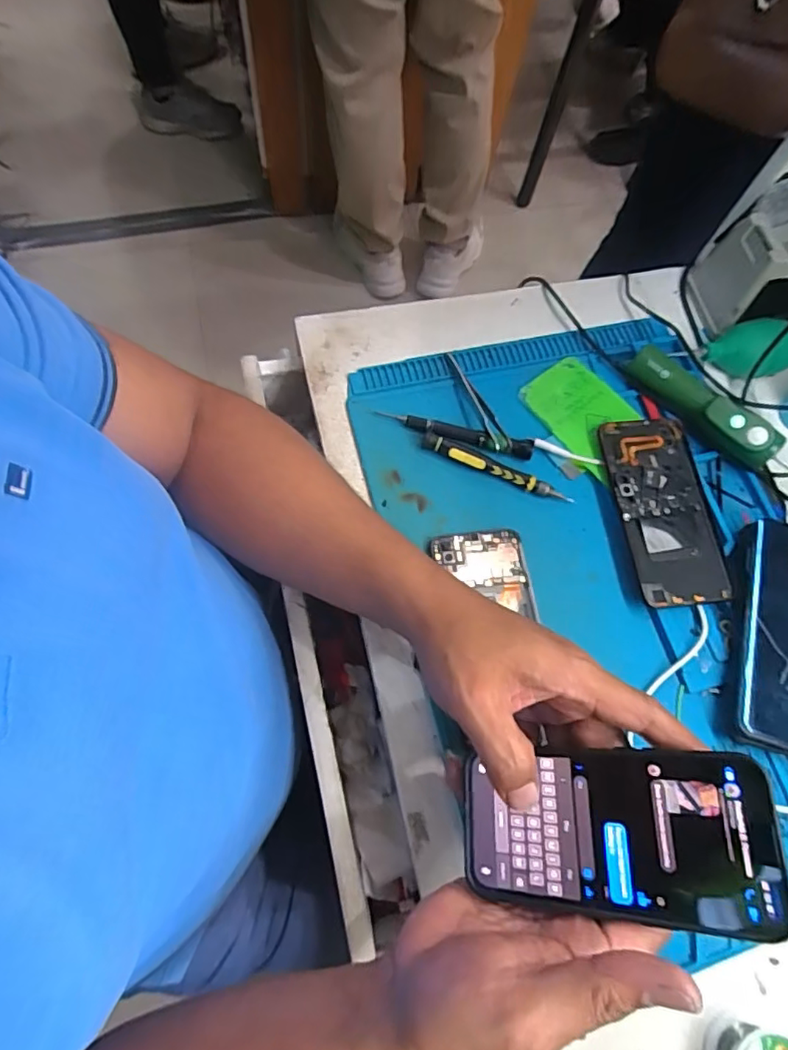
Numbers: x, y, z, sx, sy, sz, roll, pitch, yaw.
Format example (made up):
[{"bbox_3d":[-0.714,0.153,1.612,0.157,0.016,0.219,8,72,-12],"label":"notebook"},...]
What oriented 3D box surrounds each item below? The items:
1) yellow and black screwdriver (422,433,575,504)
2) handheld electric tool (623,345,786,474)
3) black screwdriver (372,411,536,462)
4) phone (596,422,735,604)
[{"bbox_3d":[0.084,-0.046,0.455,0.127,0.011,0.015,22,69,3],"label":"yellow and black screwdriver"},{"bbox_3d":[0.257,-0.098,0.470,0.028,0.041,0.138,-40,78,-17],"label":"handheld electric tool"},{"bbox_3d":[0.051,-0.076,0.464,0.130,0.012,0.017,14,69,0],"label":"black screwdriver"},{"bbox_3d":[0.217,-0.013,0.450,0.073,0.012,0.155,-6,70,-7],"label":"phone"}]

